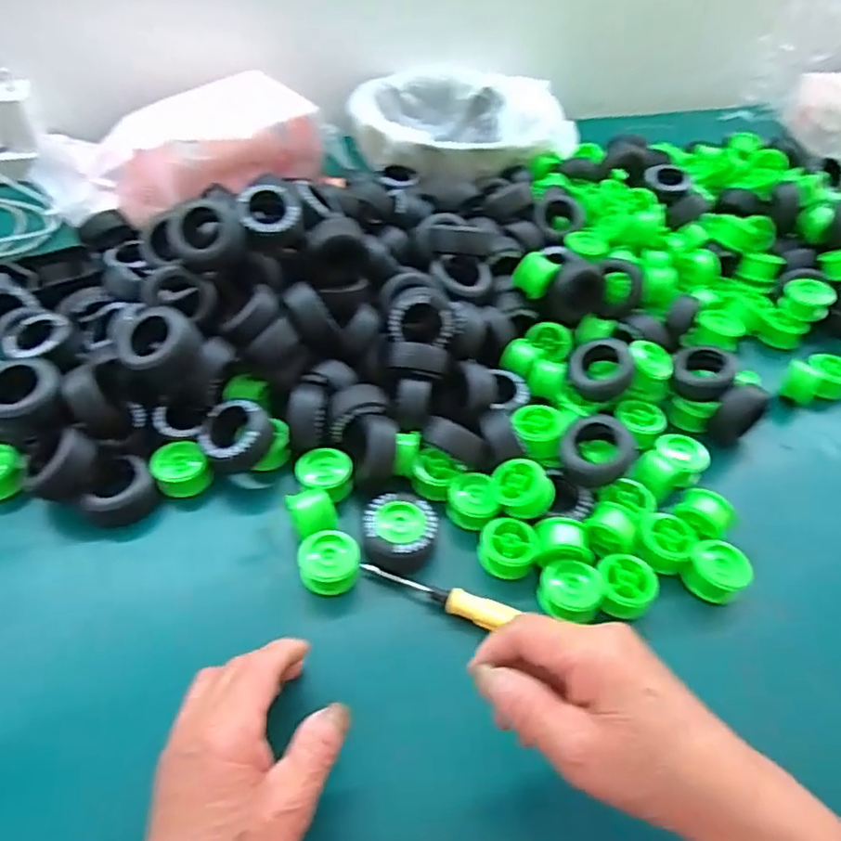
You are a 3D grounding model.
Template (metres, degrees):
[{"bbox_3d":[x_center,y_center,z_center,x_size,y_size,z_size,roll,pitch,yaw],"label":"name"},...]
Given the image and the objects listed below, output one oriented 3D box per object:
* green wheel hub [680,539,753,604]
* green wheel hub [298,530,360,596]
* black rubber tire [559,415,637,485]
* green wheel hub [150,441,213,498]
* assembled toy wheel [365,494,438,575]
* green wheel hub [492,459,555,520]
[{"bbox_3d":[0.188,0.095,0.390,0.034,0.026,0.032,1,48,-1],"label":"green wheel hub"},{"bbox_3d":[-0.056,0.088,0.381,0.035,0.025,0.031,0,48,-2],"label":"green wheel hub"},{"bbox_3d":[0.118,0.021,0.414,0.047,0.019,0.046,-3,78,22],"label":"black rubber tire"},{"bbox_3d":[-0.162,0.033,0.420,0.034,0.017,0.039,-22,53,-21],"label":"green wheel hub"},{"bbox_3d":[-0.013,0.074,0.401,0.046,0.031,0.043,1,48,-1],"label":"assembled toy wheel"},{"bbox_3d":[0.066,0.045,0.404,0.033,0.021,0.032,-33,49,10],"label":"green wheel hub"}]

